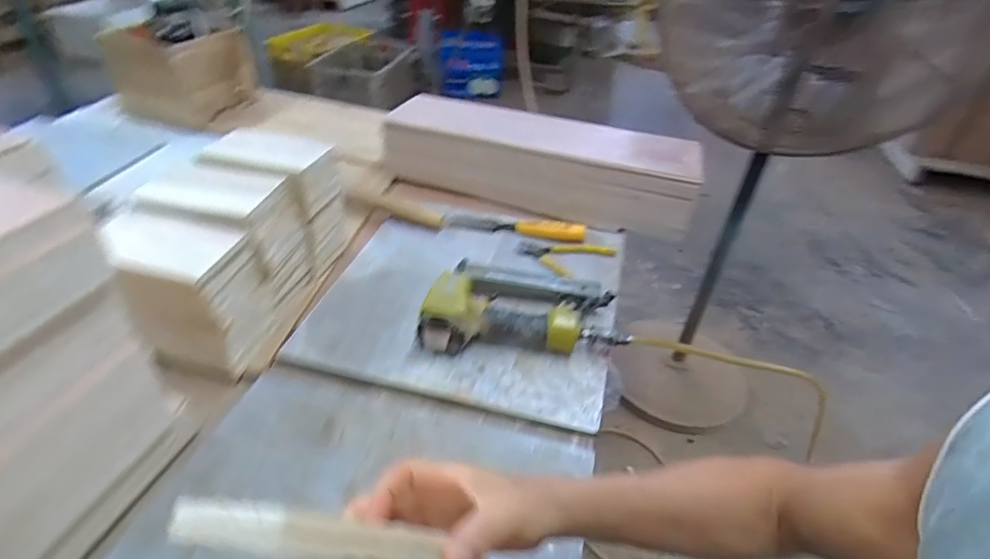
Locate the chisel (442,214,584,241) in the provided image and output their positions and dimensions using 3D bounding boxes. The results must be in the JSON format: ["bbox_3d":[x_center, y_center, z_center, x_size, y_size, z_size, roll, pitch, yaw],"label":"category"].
[{"bbox_3d":[0.028,-0.093,0.843,0.239,0.022,0.035,10,40,8],"label":"chisel"}]

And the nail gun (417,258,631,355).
[{"bbox_3d":[0.032,0.026,0.673,0.253,0.062,0.152,0,39,-4],"label":"nail gun"}]

